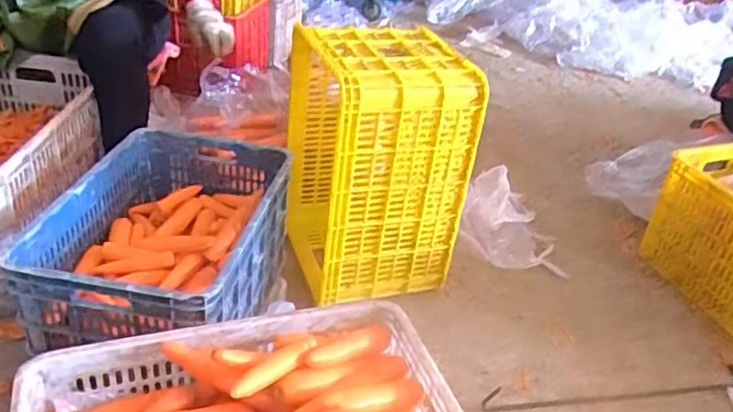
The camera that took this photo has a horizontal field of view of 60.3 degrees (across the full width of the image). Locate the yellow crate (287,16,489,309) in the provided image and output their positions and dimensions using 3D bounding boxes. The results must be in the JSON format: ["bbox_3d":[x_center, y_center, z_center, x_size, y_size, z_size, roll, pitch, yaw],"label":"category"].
[{"bbox_3d":[0.011,-0.097,1.404,0.303,0.517,0.367,-6,34,-20],"label":"yellow crate"}]

